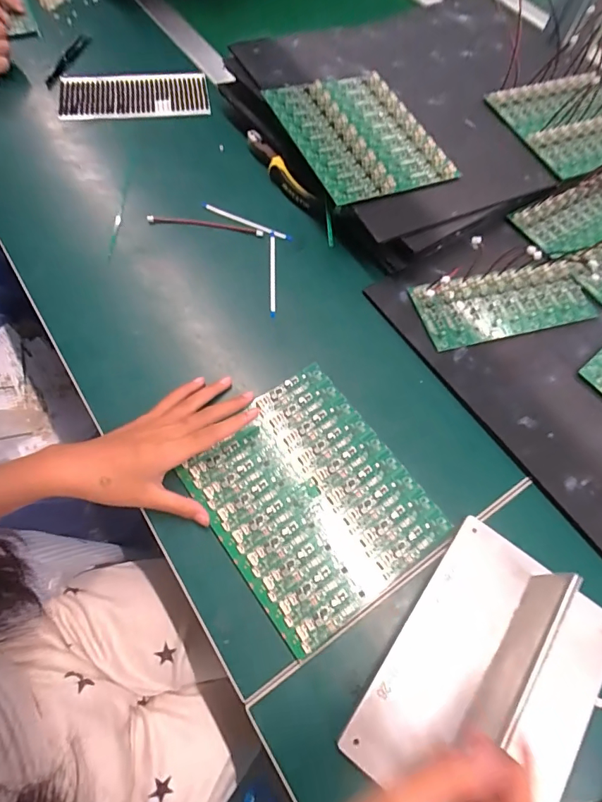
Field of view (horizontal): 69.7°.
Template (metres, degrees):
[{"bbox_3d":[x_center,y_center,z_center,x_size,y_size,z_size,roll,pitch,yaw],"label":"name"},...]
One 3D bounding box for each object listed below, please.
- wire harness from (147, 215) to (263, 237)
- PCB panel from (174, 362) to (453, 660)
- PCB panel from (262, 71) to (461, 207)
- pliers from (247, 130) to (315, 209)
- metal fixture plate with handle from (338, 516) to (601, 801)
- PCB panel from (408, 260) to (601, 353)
[{"bbox_3d":[-0.110,-0.206,0.502,0.131,0.006,0.017,7,66,0],"label":"wire harness"},{"bbox_3d":[0.007,0.081,0.376,0.163,0.006,0.192,-34,72,-17],"label":"PCB panel"},{"bbox_3d":[0.068,-0.312,0.505,0.161,0.008,0.189,-23,72,-17],"label":"PCB panel"},{"bbox_3d":[-0.028,-0.286,0.533,0.025,0.024,0.123,-30,71,-15],"label":"pliers"},{"bbox_3d":[0.143,0.200,0.305,0.140,0.064,0.193,35,69,12],"label":"metal fixture plate with handle"},{"bbox_3d":[0.225,-0.108,0.474,0.198,0.010,0.078,-13,67,-9],"label":"PCB panel"}]

